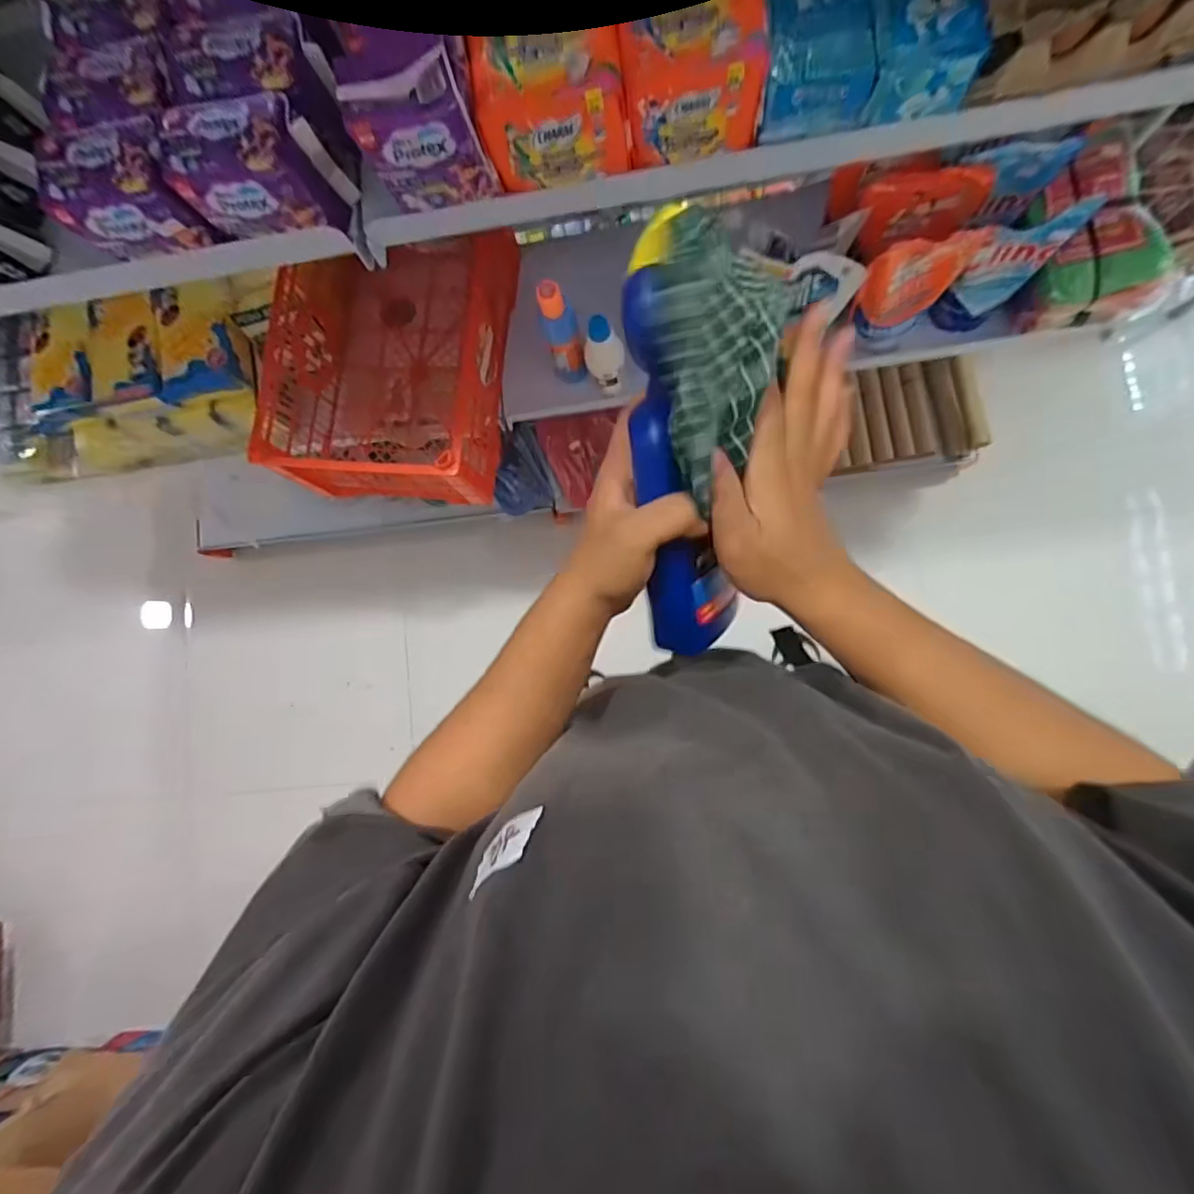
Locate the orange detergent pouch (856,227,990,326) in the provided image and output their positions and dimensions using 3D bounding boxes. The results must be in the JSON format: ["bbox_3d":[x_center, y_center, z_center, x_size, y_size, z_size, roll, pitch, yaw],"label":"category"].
[{"bbox_3d":[0.399,-0.396,0.696,0.147,0.122,0.037,-19,84,6],"label":"orange detergent pouch"}]

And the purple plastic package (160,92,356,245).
[{"bbox_3d":[-0.267,-0.333,0.449,0.104,0.085,0.060,2,86,8],"label":"purple plastic package"}]

